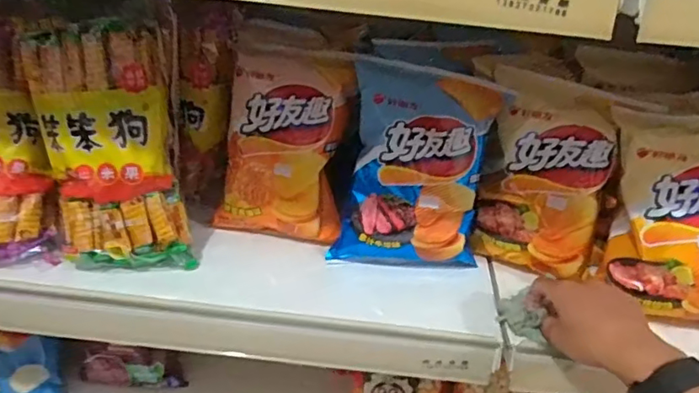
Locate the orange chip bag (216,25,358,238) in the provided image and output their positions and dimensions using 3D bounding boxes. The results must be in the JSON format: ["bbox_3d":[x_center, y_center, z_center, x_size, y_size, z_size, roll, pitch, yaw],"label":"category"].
[{"bbox_3d":[-0.069,-0.062,0.607,0.139,0.215,0.060,8,7,6],"label":"orange chip bag"}]

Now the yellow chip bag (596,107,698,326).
[{"bbox_3d":[0.333,0.020,0.540,0.152,0.211,0.074,8,-2,14],"label":"yellow chip bag"}]

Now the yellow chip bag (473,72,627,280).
[{"bbox_3d":[0.212,-0.023,0.596,0.135,0.208,0.060,18,15,20],"label":"yellow chip bag"}]

